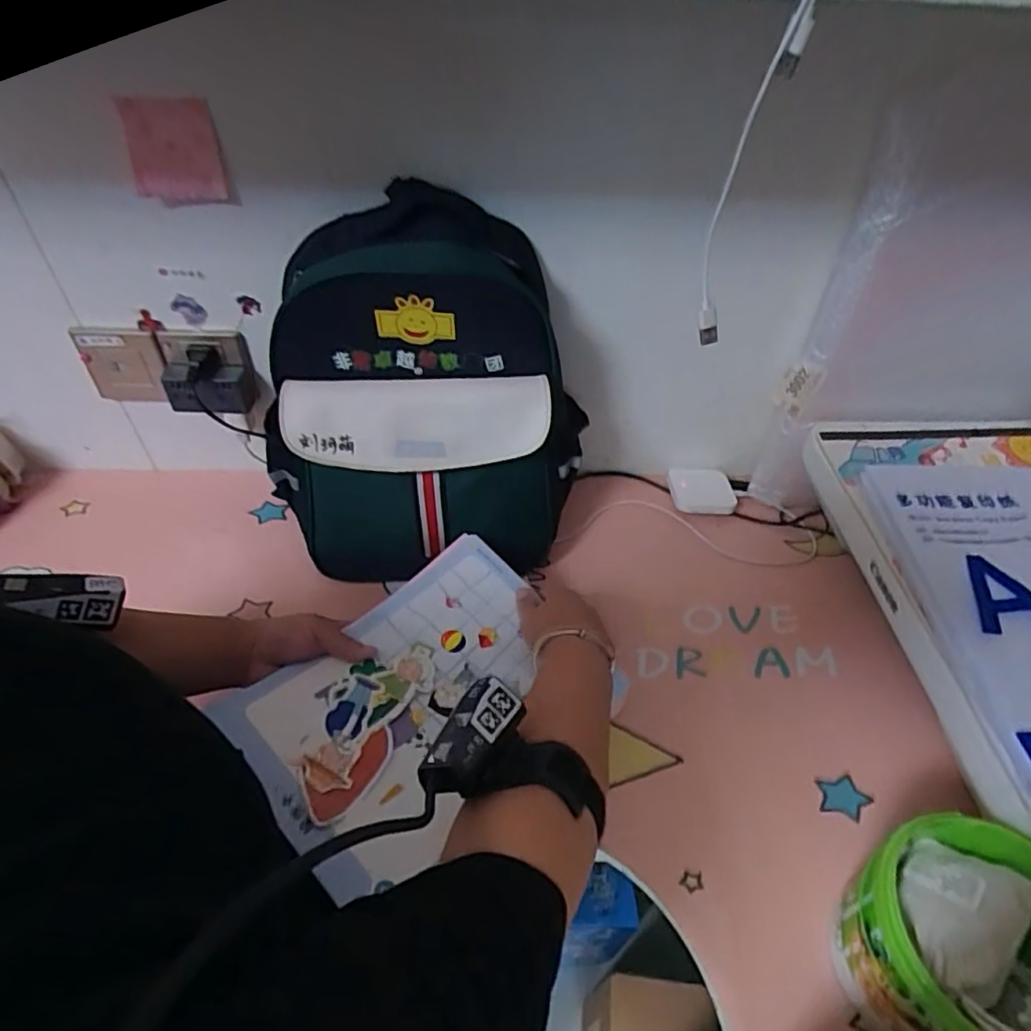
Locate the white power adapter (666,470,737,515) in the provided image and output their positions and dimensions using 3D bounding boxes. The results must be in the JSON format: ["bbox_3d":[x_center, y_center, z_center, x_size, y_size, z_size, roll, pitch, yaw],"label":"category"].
[{"bbox_3d":[0.234,-0.026,0.771,0.079,0.034,0.053,0,46,-3],"label":"white power adapter"}]

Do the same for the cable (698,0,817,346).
[{"bbox_3d":[0.137,-0.196,0.384,0.025,0.204,0.025,15,47,10],"label":"cable"}]

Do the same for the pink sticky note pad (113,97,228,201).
[{"bbox_3d":[-0.302,-0.322,0.550,0.081,0.076,0.011,4,30,7],"label":"pink sticky note pad"}]

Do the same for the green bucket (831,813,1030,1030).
[{"bbox_3d":[0.299,0.292,0.419,0.136,0.121,0.126,2,46,-2],"label":"green bucket"}]

